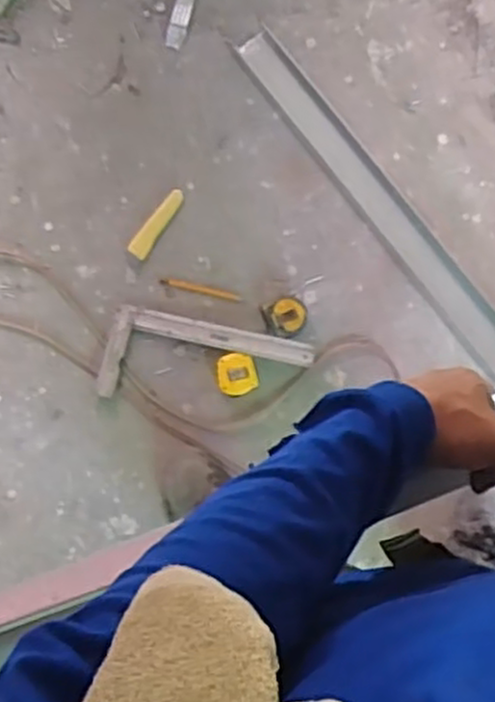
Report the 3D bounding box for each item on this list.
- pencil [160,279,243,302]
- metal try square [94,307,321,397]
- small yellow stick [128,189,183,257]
[{"bbox_3d":[-0.080,-0.106,1.305,0.144,0.009,0.014,12,85,3],"label":"pencil"},{"bbox_3d":[-0.072,0.027,1.273,0.343,0.019,0.154,12,84,3],"label":"metal try square"},{"bbox_3d":[-0.157,-0.222,1.313,0.035,0.008,0.138,33,84,8],"label":"small yellow stick"}]

